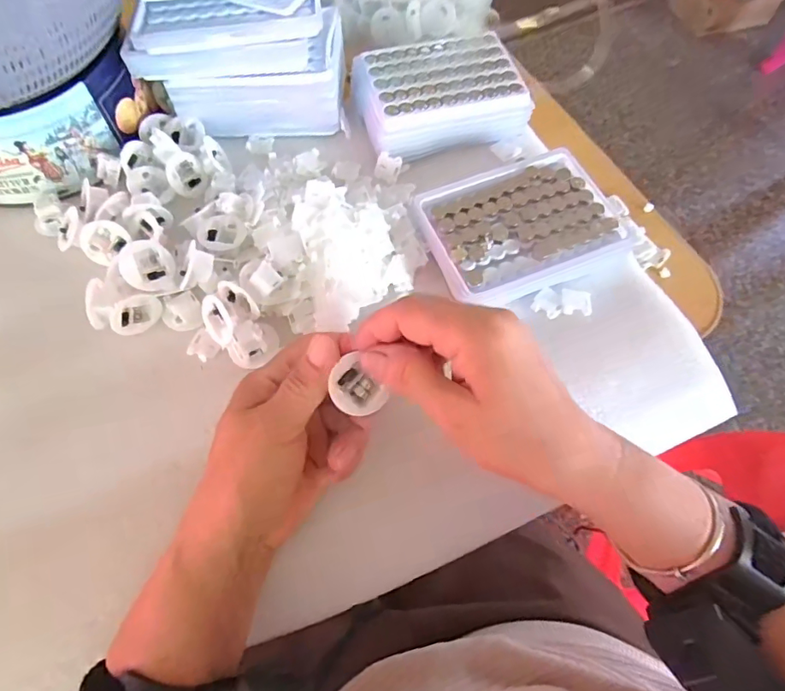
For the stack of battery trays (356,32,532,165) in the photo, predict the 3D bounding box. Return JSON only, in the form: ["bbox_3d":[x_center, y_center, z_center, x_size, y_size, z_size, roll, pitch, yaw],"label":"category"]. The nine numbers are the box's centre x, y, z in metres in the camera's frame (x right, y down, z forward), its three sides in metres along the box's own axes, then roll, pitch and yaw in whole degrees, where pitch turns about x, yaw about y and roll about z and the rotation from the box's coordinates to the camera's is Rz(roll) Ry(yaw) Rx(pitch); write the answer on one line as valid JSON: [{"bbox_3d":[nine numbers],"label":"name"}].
[{"bbox_3d":[0.039,-0.209,0.406,0.130,0.034,0.094,-19,68,-9],"label":"stack of battery trays"}]

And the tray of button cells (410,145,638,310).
[{"bbox_3d":[0.090,-0.089,0.351,0.130,0.016,0.103,-21,68,-10],"label":"tray of button cells"}]

